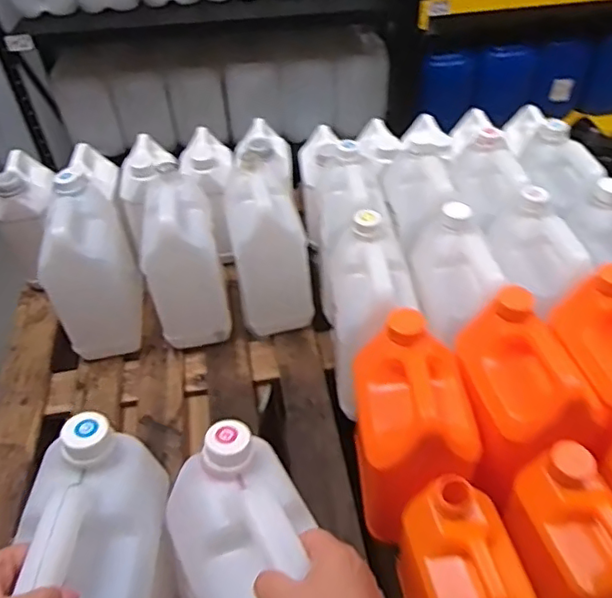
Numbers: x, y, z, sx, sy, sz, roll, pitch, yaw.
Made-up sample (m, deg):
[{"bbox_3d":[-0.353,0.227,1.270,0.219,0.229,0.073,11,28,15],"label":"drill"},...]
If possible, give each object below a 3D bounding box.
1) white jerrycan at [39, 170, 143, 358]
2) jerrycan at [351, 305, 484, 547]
[{"bbox_3d":[-0.388,-0.063,1.055,0.143,0.290,0.217,-16,45,-12],"label":"white jerrycan"},{"bbox_3d":[0.129,0.164,0.737,0.123,0.254,0.171,-3,44,1],"label":"jerrycan"}]

